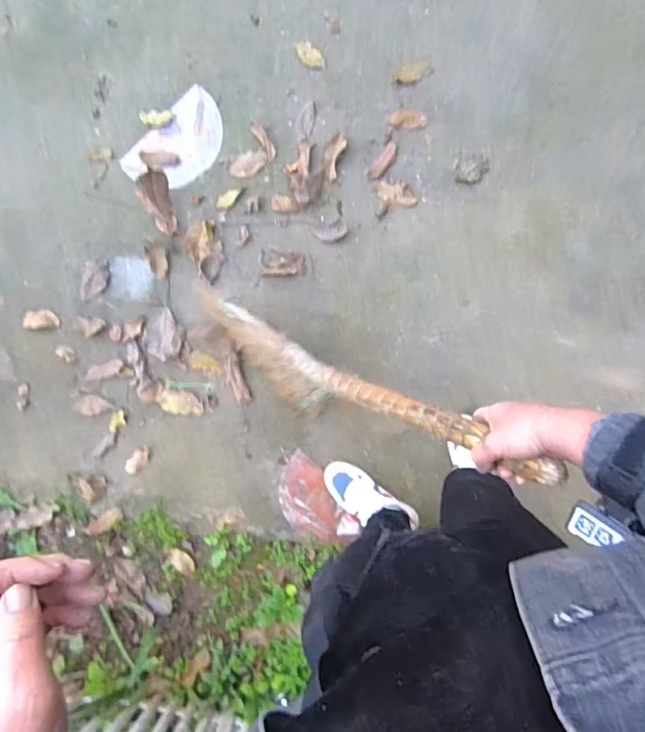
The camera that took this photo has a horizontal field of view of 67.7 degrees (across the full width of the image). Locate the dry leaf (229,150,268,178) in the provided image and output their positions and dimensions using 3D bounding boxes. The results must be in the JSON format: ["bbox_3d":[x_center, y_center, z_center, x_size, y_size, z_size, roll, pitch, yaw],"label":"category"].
[{"bbox_3d":[-0.199,-0.544,1.293,0.104,0.006,0.066,-34,86,-2],"label":"dry leaf"}]

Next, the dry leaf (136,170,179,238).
[{"bbox_3d":[-0.428,-0.423,1.260,0.080,0.039,0.160,-16,111,-1],"label":"dry leaf"}]

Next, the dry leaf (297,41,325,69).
[{"bbox_3d":[-0.035,-0.885,1.371,0.100,0.006,0.054,44,87,3],"label":"dry leaf"}]

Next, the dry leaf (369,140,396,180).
[{"bbox_3d":[0.163,-0.550,1.295,0.039,0.004,0.118,32,87,3],"label":"dry leaf"}]

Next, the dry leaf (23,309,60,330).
[{"bbox_3d":[-0.801,-0.131,1.370,0.099,0.024,0.053,-4,86,0],"label":"dry leaf"}]

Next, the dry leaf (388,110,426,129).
[{"bbox_3d":[0.243,-0.701,1.368,0.107,0.018,0.054,-2,86,0],"label":"dry leaf"}]

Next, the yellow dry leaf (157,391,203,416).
[{"bbox_3d":[-0.379,0.098,1.282,0.118,0.012,0.058,6,86,1],"label":"yellow dry leaf"}]

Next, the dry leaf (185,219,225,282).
[{"bbox_3d":[-0.308,-0.303,1.279,0.086,0.015,0.159,-20,86,-1],"label":"dry leaf"}]

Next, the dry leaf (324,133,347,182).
[{"bbox_3d":[0.031,-0.563,1.291,0.046,0.009,0.126,17,86,2],"label":"dry leaf"}]

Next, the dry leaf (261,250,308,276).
[{"bbox_3d":[-0.104,-0.276,1.278,0.119,0.015,0.069,0,86,0],"label":"dry leaf"}]

